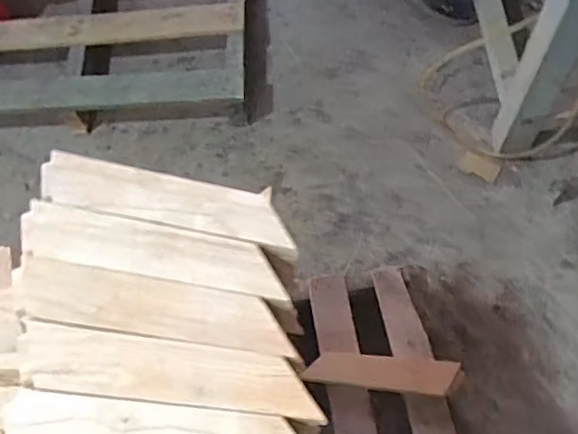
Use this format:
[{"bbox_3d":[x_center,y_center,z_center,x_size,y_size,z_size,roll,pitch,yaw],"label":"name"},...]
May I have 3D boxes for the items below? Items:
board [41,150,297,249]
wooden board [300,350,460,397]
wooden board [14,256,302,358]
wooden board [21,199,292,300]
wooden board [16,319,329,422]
[{"bbox_3d":[-0.136,-0.021,0.653,0.283,0.011,0.058,11,65,9],"label":"board"},{"bbox_3d":[0.174,0.295,1.155,0.279,0.028,0.060,4,64,6],"label":"wooden board"},{"bbox_3d":[-0.139,0.090,0.601,0.286,0.010,0.060,9,64,8],"label":"wooden board"},{"bbox_3d":[-0.147,0.034,0.631,0.289,0.011,0.061,11,64,9],"label":"wooden board"},{"bbox_3d":[-0.116,0.144,0.570,0.287,0.011,0.060,6,64,6],"label":"wooden board"}]

